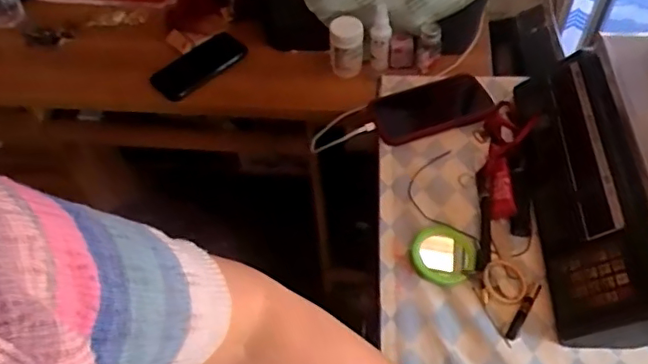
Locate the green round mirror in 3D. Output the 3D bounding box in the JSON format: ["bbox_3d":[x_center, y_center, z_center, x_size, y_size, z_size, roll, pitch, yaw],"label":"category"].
[{"bbox_3d":[0.129,0.076,0.623,0.066,0.017,0.070,-2,53,2],"label":"green round mirror"}]

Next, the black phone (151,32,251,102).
[{"bbox_3d":[-0.220,-0.207,1.023,0.167,0.014,0.085,-40,66,-20],"label":"black phone"}]

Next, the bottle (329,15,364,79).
[{"bbox_3d":[0.038,-0.225,0.965,0.055,0.080,0.059,1,53,4],"label":"bottle"}]

